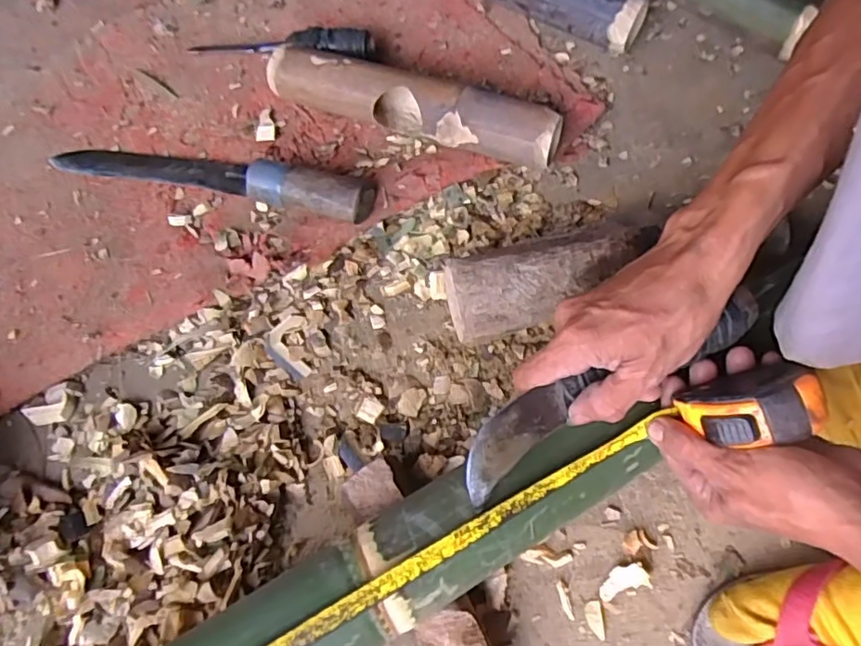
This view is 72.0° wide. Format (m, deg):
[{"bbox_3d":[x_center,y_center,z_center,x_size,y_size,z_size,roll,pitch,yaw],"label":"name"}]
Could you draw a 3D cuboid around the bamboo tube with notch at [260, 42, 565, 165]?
[{"bbox_3d":[-0.016,-0.200,0.549,0.277,0.057,0.052,19,68,9],"label":"bamboo tube with notch"}]

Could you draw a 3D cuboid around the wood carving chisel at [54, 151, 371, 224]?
[{"bbox_3d":[-0.208,-0.141,0.544,0.323,0.039,0.047,14,67,7],"label":"wood carving chisel"}]

